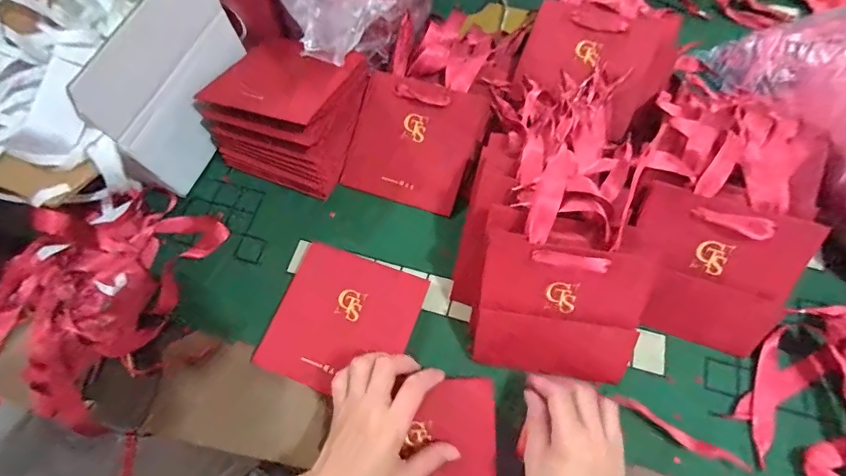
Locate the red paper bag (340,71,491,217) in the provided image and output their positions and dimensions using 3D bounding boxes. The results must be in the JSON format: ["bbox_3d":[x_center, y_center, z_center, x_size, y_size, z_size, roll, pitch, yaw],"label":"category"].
[{"bbox_3d":[-0.011,-0.112,0.480,0.137,0.018,0.140,19,95,5],"label":"red paper bag"}]

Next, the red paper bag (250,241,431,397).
[{"bbox_3d":[-0.082,0.086,0.421,0.135,0.017,0.139,20,71,10],"label":"red paper bag"}]

